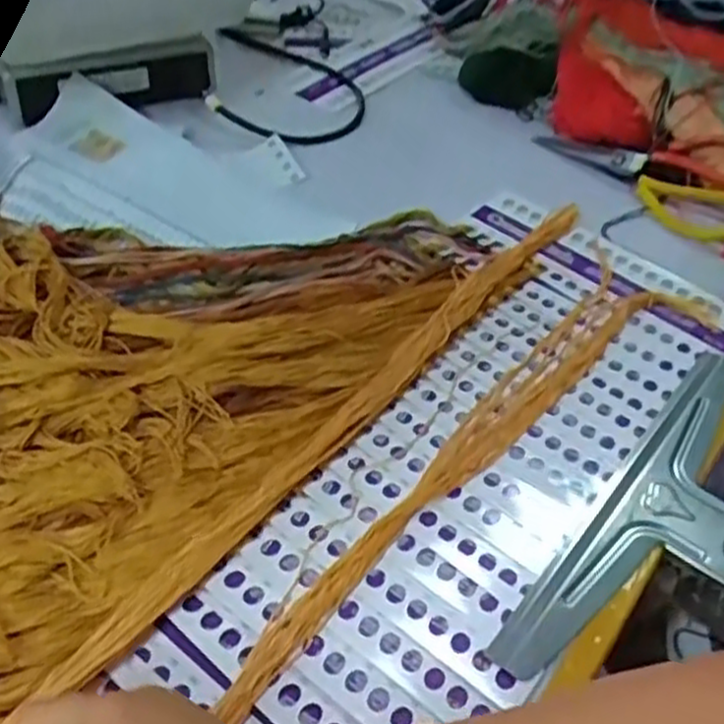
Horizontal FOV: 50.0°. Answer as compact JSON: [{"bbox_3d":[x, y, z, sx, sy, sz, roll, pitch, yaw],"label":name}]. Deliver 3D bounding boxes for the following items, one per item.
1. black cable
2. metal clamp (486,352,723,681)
[{"bbox_3d":[-0.071,-0.276,0.775,0.141,0.030,0.229,-1,46,-8],"label":"black cable"},{"bbox_3d":[0.192,0.102,0.459,0.101,0.033,0.287,33,51,24],"label":"metal clamp"}]

